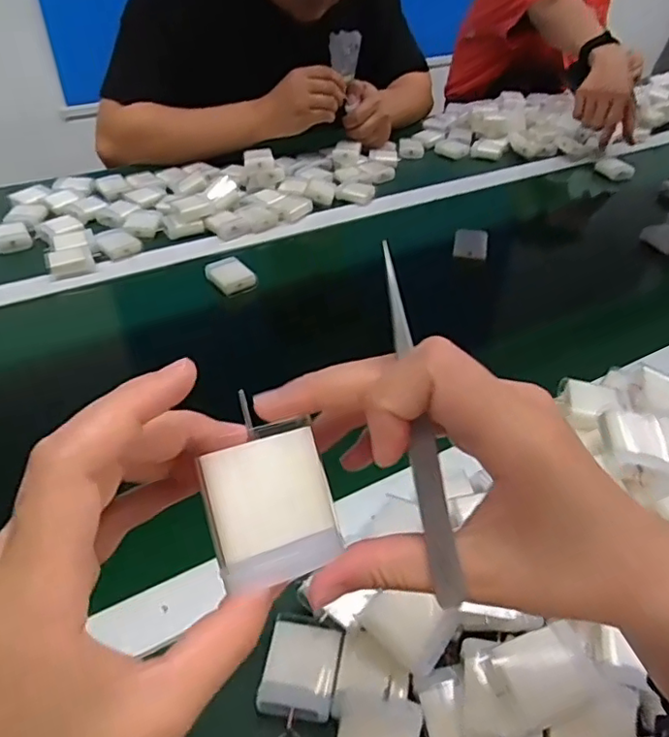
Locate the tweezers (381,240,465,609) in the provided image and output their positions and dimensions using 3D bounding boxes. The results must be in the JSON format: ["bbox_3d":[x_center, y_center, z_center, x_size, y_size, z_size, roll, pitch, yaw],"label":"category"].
[{"bbox_3d":[0.027,0.019,0.185,0.009,0.116,0.004,-11,1,-15],"label":"tweezers"}]

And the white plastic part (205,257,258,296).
[{"bbox_3d":[-0.121,-0.106,0.665,0.043,0.017,0.060,-23,47,-26],"label":"white plastic part"}]

